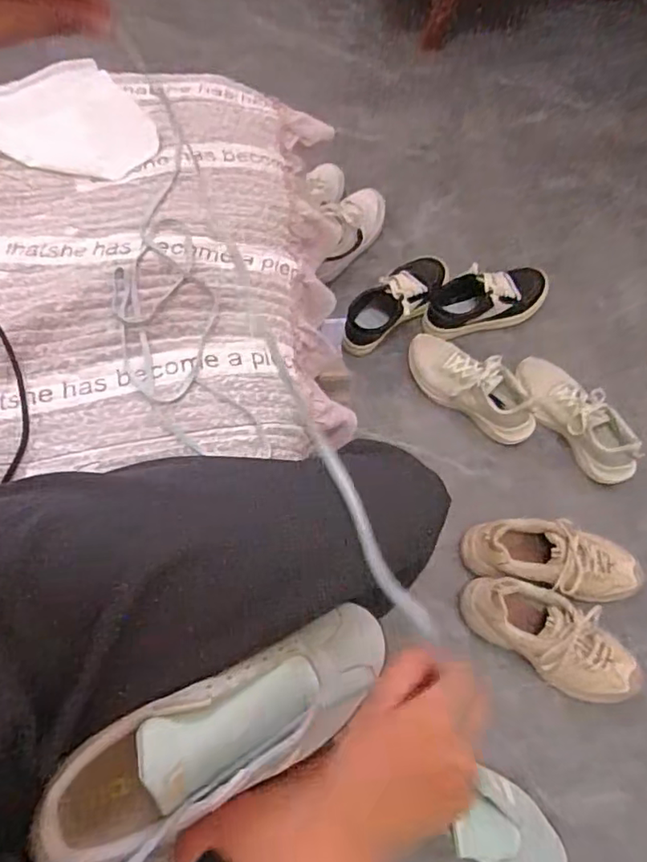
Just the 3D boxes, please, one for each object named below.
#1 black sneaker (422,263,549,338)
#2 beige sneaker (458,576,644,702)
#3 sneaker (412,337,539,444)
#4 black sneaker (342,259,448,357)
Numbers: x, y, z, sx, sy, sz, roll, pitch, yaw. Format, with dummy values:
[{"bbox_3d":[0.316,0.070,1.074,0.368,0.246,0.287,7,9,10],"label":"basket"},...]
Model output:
[{"bbox_3d":[0.301,-0.239,1.039,0.240,0.100,0.099,-20,69,-10],"label":"black sneaker"},{"bbox_3d":[0.326,0.295,0.796,0.259,0.094,0.111,22,69,7],"label":"beige sneaker"},{"bbox_3d":[0.248,-0.078,0.954,0.254,0.094,0.089,43,73,15],"label":"sneaker"},{"bbox_3d":[0.132,-0.239,1.026,0.096,0.103,0.249,40,72,14],"label":"black sneaker"}]

